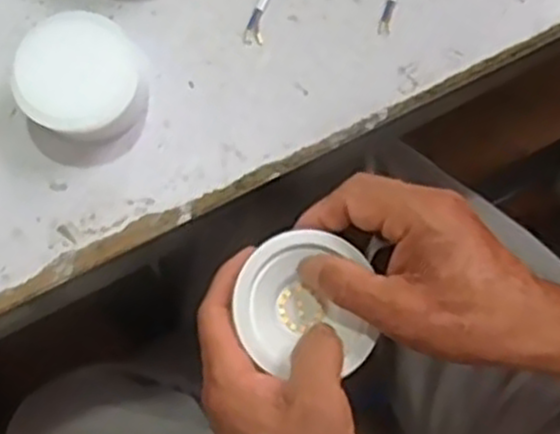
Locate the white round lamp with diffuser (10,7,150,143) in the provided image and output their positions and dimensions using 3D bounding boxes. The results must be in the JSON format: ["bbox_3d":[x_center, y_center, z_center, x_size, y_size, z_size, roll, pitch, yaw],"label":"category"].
[{"bbox_3d":[-0.103,-0.070,0.405,0.061,0.034,0.060,0,74,-1],"label":"white round lamp with diffuser"}]

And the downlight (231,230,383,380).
[{"bbox_3d":[0.012,0.042,0.381,0.064,0.024,0.063,0,74,-1],"label":"downlight"}]

